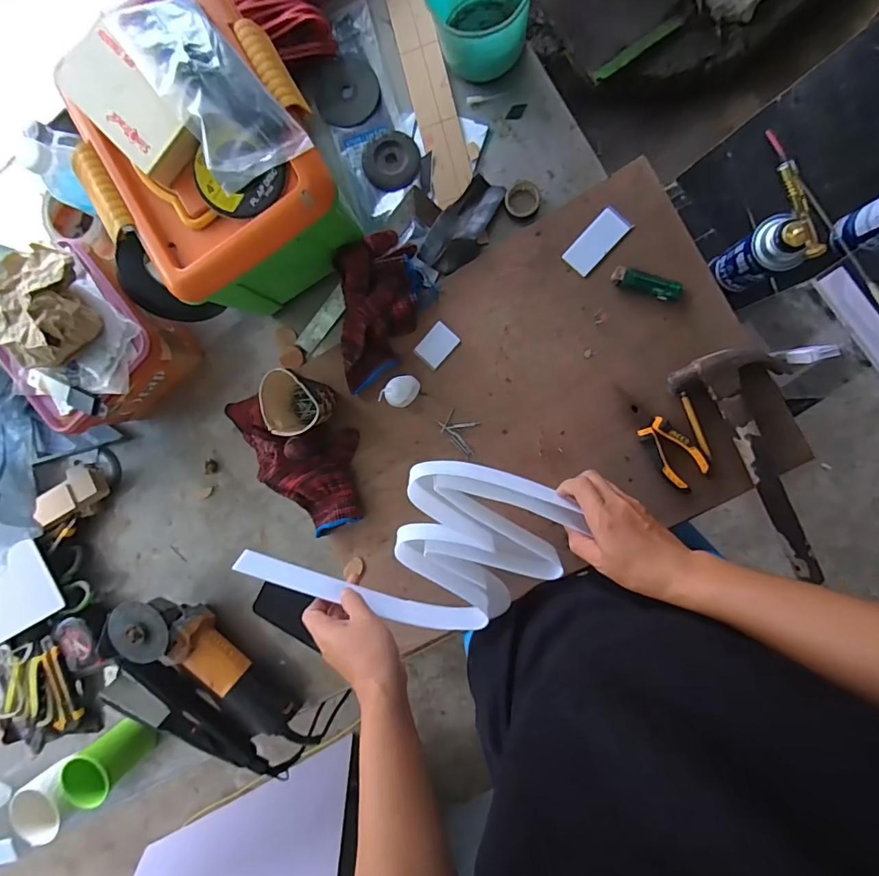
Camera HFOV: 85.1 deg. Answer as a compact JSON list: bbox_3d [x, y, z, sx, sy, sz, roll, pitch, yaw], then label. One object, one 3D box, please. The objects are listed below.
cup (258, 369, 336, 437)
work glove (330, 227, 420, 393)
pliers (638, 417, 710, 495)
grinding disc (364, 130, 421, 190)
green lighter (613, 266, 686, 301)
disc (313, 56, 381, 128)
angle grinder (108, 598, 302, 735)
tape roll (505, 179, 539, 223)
[{"bbox_3d":[-0.178,-0.047,0.621,0.070,0.089,0.078,-5,94,9],"label":"cup"},{"bbox_3d":[-0.082,-0.162,0.617,0.099,0.052,0.202,2,95,8],"label":"work glove"},{"bbox_3d":[0.287,0.019,0.587,0.049,0.009,0.093,-39,89,10],"label":"pliers"},{"bbox_3d":[-0.064,-0.369,0.633,0.074,0.007,0.078,1,95,8],"label":"grinding disc"},{"bbox_3d":[0.253,-0.187,0.584,0.082,0.011,0.023,20,98,6],"label":"green lighter"},{"bbox_3d":[-0.123,-0.463,0.639,0.084,0.008,0.091,1,95,8],"label":"disc"},{"bbox_3d":[-0.336,0.331,0.683,0.103,0.077,0.278,-41,88,10],"label":"angle grinder"},{"bbox_3d":[0.106,-0.303,0.611,0.044,0.022,0.046,1,95,8],"label":"tape roll"}]

